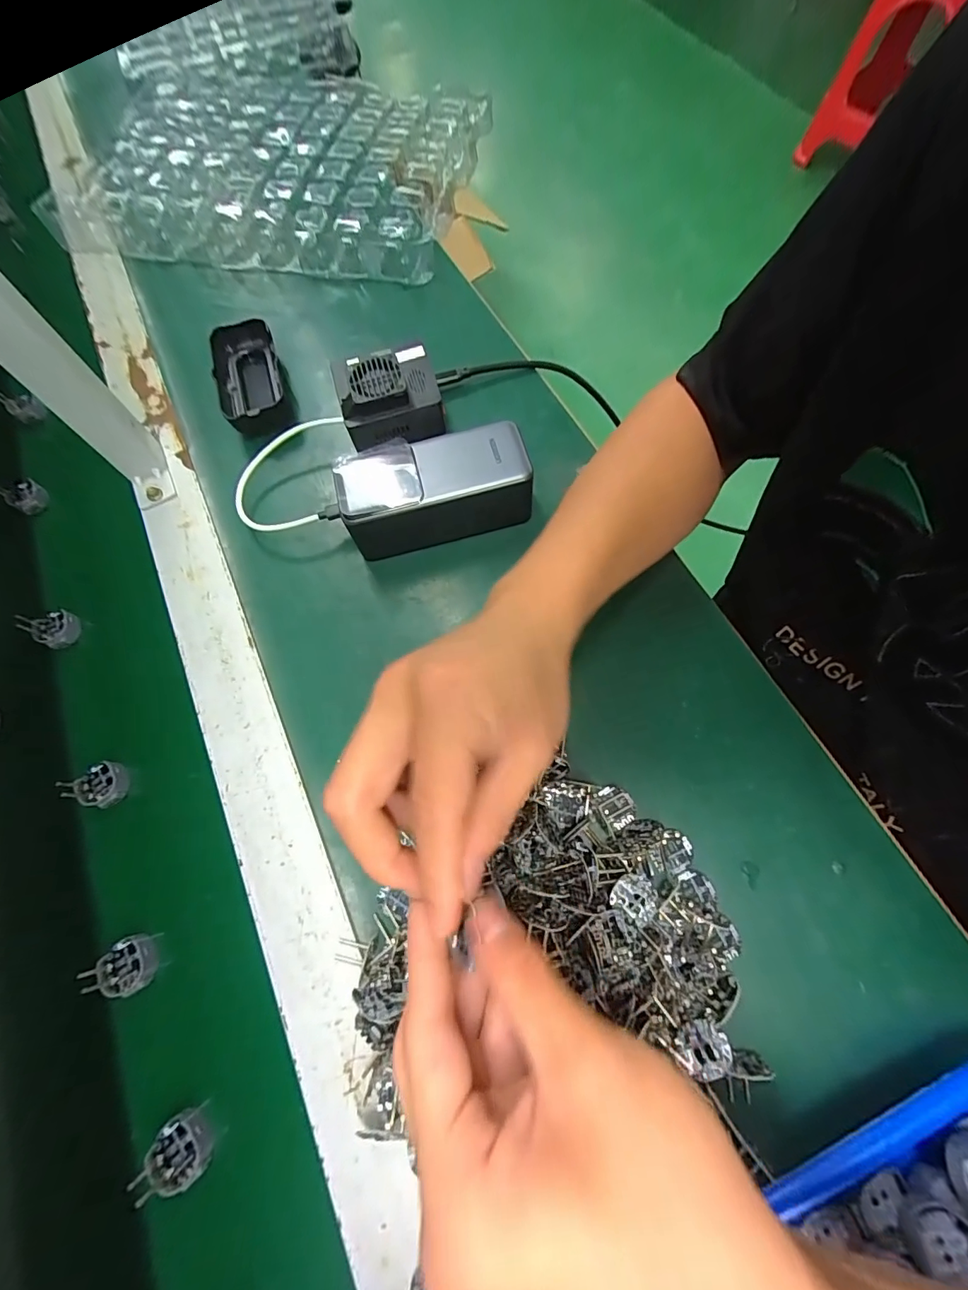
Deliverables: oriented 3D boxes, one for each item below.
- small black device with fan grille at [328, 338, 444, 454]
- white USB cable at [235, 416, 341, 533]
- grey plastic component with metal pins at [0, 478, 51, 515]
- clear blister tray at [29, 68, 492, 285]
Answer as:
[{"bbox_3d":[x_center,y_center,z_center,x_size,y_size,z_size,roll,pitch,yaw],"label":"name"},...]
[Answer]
[{"bbox_3d":[-0.075,-0.200,0.377,0.077,0.051,0.064,-16,70,-3],"label":"small black device with fan grille"},{"bbox_3d":[-0.148,-0.129,0.359,0.082,0.018,0.093,-3,70,2],"label":"white USB cable"},{"bbox_3d":[-0.378,-0.124,0.388,0.026,0.010,0.031,-40,101,-24],"label":"grey plastic component with metal pins"},{"bbox_3d":[-0.223,-0.529,0.511,0.413,0.043,0.299,10,71,6],"label":"clear blister tray"}]

